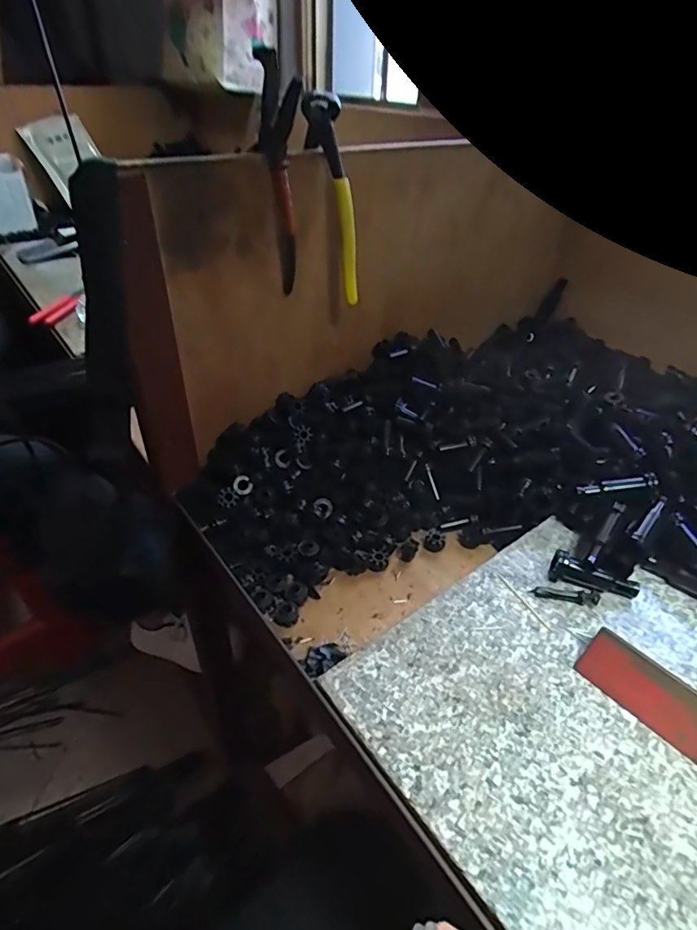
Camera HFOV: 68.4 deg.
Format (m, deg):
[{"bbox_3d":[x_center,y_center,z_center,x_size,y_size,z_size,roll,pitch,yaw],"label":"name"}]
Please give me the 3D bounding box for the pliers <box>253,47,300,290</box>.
[{"bbox_3d":[-0.053,-0.215,0.396,0.028,0.163,0.051,-4,38,-8],"label":"pliers"}]

